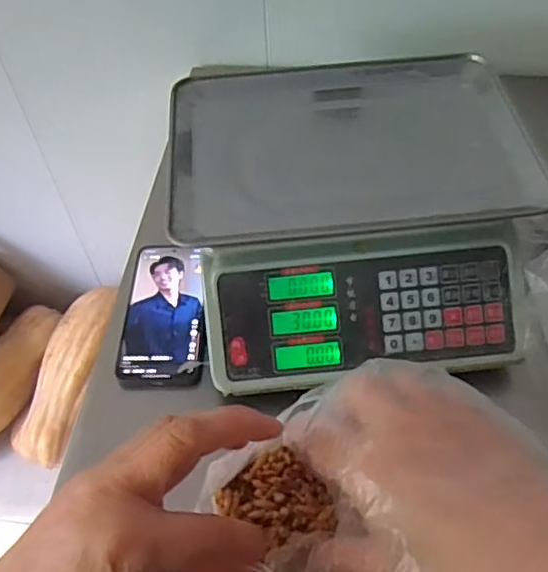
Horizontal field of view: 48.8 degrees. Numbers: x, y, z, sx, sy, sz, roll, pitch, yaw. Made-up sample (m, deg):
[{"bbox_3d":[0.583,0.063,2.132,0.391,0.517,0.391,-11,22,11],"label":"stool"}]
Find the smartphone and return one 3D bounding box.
[{"bbox_3d":[-0.107,0.026,0.606,0.080,0.015,0.164,-1,55,2],"label":"smartphone"}]

